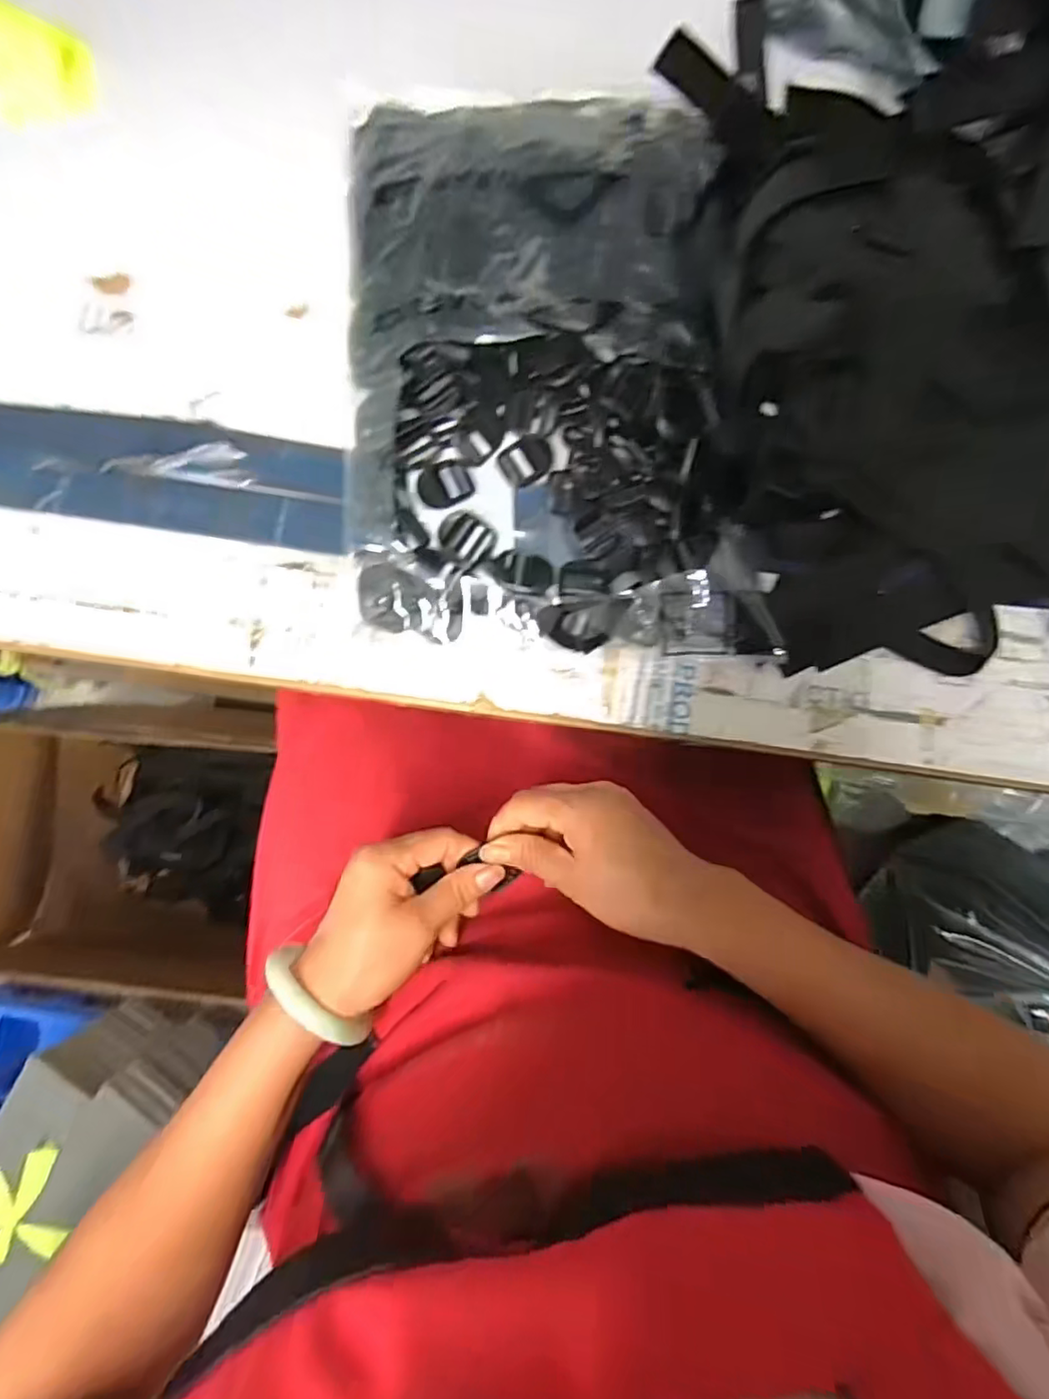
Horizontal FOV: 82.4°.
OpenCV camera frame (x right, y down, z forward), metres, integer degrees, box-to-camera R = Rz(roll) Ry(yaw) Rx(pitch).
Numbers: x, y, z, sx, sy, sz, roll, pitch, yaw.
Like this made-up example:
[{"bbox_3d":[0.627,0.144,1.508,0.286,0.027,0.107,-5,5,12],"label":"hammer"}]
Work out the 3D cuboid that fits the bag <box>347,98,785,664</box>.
[{"bbox_3d":[0.017,-0.216,0.387,0.261,0.053,0.362,-1,88,-1],"label":"bag"}]

